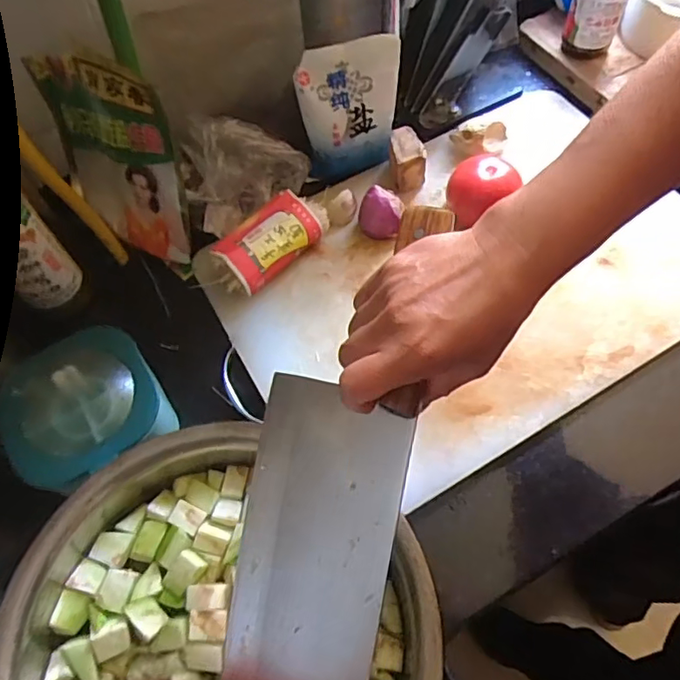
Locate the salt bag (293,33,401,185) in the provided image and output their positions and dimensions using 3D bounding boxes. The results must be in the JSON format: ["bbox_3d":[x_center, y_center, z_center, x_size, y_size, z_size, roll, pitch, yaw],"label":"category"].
[{"bbox_3d":[0.012,-0.245,0.618,0.105,0.145,0.041,-13,62,-3],"label":"salt bag"}]

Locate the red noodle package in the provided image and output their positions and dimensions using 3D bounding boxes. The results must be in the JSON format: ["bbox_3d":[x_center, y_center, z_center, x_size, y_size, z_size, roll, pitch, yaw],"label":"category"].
[{"bbox_3d":[-0.072,-0.103,0.583,0.062,0.042,0.135,36,70,20],"label":"red noodle package"}]

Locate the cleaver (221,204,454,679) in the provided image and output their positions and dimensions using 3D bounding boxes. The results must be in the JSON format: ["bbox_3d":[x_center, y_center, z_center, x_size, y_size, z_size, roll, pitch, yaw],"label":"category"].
[{"bbox_3d":[-0.001,0.083,0.374,0.110,0.029,0.342,14,90,29],"label":"cleaver"}]

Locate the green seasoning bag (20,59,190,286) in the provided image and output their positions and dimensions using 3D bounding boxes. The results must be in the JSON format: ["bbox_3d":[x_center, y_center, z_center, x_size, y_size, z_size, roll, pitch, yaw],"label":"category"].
[{"bbox_3d":[-0.227,-0.174,0.572,0.162,0.204,0.024,25,48,21],"label":"green seasoning bag"}]

